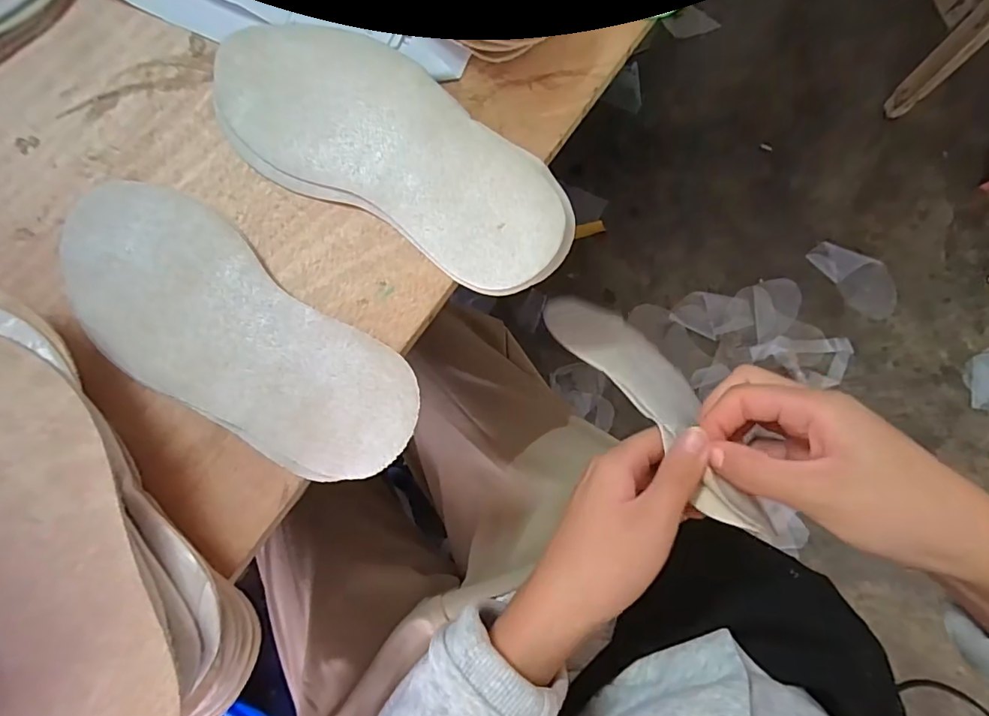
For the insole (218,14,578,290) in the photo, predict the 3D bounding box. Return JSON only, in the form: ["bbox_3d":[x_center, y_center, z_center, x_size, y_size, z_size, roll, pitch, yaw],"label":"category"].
[{"bbox_3d":[-0.064,-0.127,0.305,0.239,0.013,0.096,30,84,7],"label":"insole"}]

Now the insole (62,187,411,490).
[{"bbox_3d":[-0.157,-0.017,0.298,0.247,0.011,0.095,34,85,7],"label":"insole"}]

